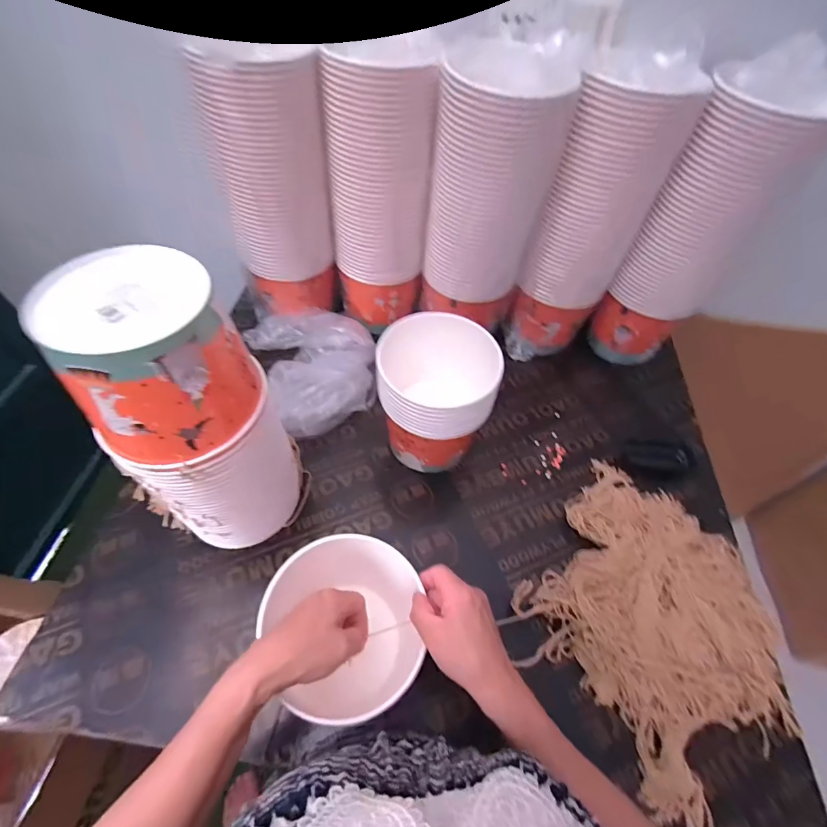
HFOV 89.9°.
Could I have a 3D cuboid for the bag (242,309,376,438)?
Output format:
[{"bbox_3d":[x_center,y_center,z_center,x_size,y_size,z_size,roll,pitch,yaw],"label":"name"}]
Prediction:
[{"bbox_3d":[-0.168,-0.088,0.714,0.181,0.096,0.254,-21,58,-18],"label":"bag"}]

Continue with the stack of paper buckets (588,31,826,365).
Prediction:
[{"bbox_3d":[0.410,-0.240,0.639,0.138,0.450,0.136,37,60,21],"label":"stack of paper buckets"}]

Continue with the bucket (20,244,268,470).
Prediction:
[{"bbox_3d":[-0.228,-0.050,0.376,0.139,0.139,0.136,2,54,-2],"label":"bucket"}]

